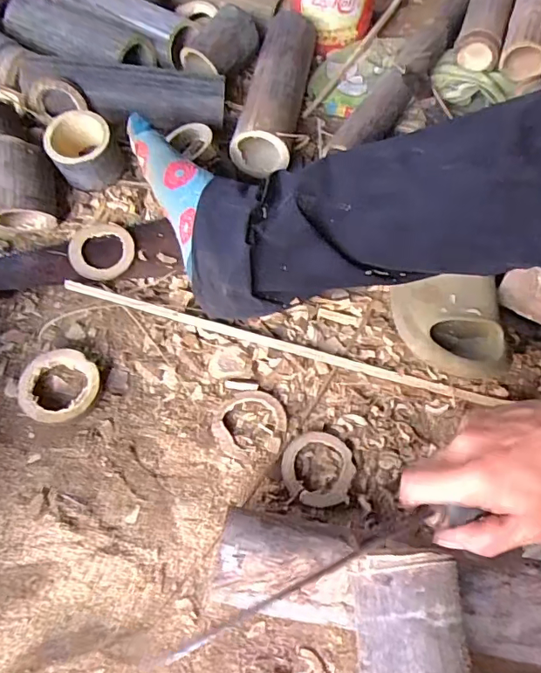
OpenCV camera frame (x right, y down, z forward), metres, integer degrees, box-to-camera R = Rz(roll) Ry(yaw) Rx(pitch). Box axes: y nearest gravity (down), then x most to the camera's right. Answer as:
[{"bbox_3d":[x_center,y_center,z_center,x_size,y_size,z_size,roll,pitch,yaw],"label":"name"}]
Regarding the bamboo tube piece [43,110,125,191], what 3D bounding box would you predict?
[{"bbox_3d":[-0.212,-0.207,0.576,0.073,0.066,0.061,-7,62,-8],"label":"bamboo tube piece"}]

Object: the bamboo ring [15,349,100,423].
[{"bbox_3d":[-0.202,0.049,0.484,0.071,0.023,0.071,2,61,-3],"label":"bamboo ring"}]

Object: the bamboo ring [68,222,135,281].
[{"bbox_3d":[-0.189,-0.096,0.565,0.070,0.016,0.075,2,61,-3],"label":"bamboo ring"}]

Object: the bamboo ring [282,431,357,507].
[{"bbox_3d":[0.045,0.122,0.469,0.067,0.010,0.067,2,61,-3],"label":"bamboo ring"}]

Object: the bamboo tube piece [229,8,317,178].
[{"bbox_3d":[0.016,-0.341,0.680,0.075,0.065,0.280,13,61,3],"label":"bamboo tube piece"}]

